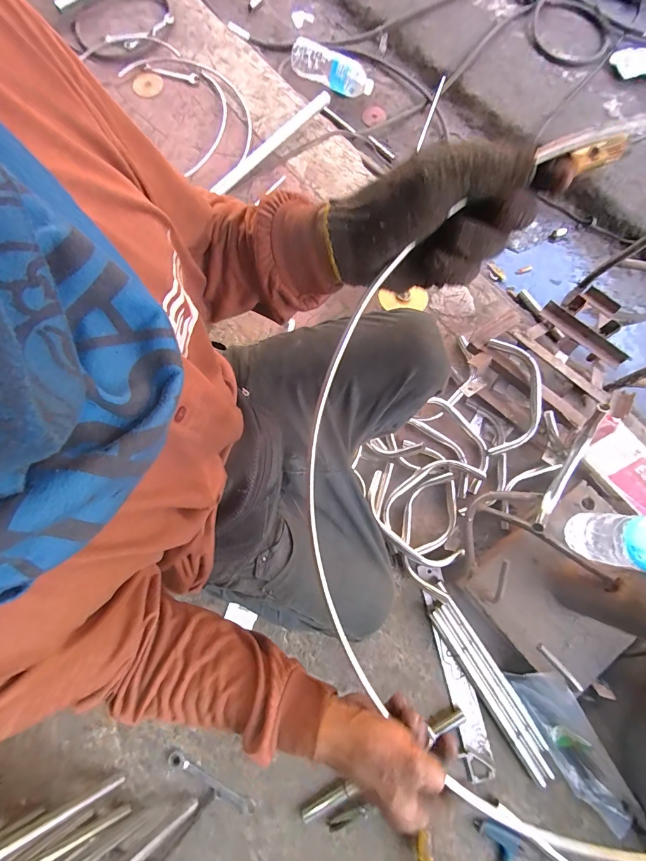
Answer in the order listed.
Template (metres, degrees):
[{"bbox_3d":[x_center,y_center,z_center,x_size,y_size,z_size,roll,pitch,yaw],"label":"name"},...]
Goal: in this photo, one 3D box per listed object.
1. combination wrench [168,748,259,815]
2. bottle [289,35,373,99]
[{"bbox_3d":[-0.189,0.596,0.636,0.164,0.010,0.027,26,77,6],"label":"combination wrench"},{"bbox_3d":[0.017,-1.065,1.109,0.265,0.075,0.063,35,80,7],"label":"bottle"}]

